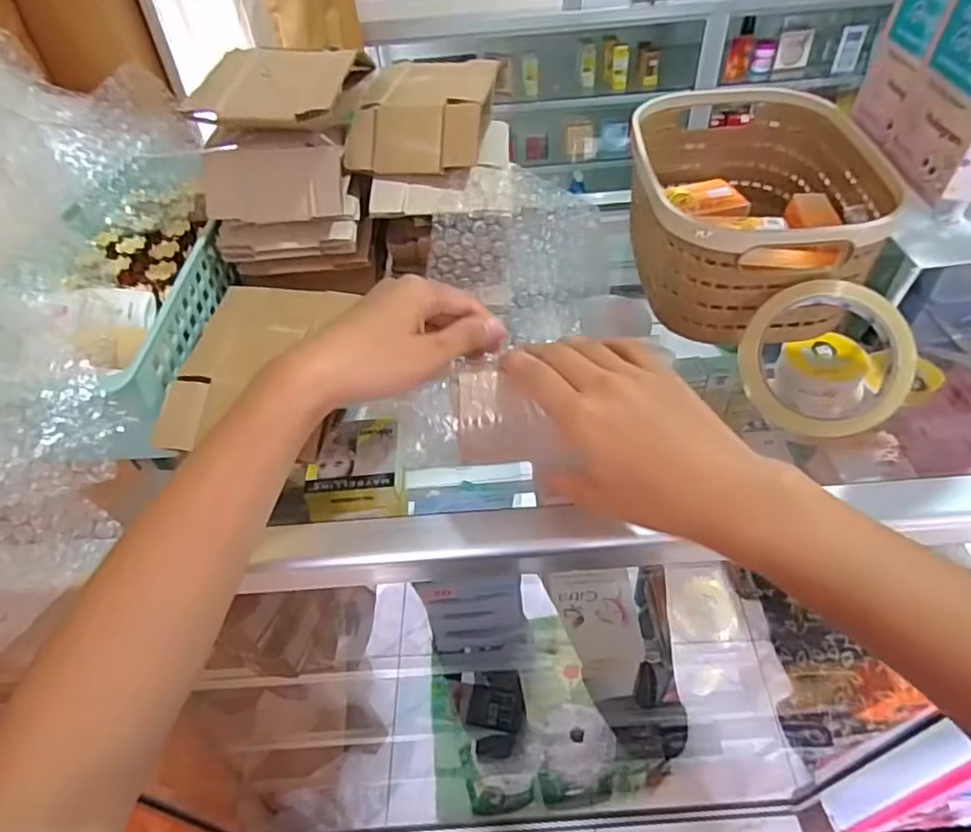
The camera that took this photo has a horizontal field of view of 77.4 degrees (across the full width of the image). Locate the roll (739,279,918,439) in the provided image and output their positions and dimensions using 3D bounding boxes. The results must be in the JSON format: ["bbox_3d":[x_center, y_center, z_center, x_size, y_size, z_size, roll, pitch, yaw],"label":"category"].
[{"bbox_3d":[0.215,-0.037,0.387,0.099,0.021,0.095,0,88,16],"label":"roll"}]

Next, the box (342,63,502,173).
[{"bbox_3d":[-0.042,-0.232,0.463,0.099,0.039,0.114,8,49,12],"label":"box"}]

